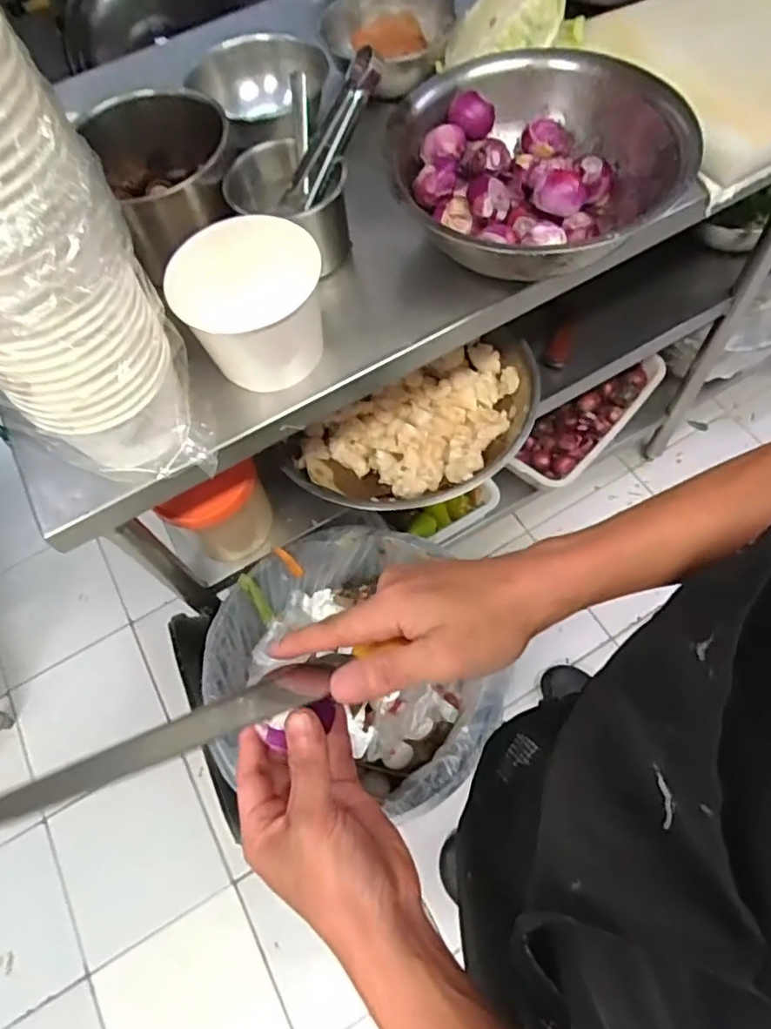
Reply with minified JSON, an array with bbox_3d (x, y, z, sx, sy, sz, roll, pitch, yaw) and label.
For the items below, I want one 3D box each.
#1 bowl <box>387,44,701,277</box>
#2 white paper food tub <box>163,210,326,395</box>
[{"bbox_3d":[0.147,-0.338,0.627,0.283,0.082,0.285,37,73,20],"label":"bowl"},{"bbox_3d":[-0.124,-0.194,0.583,0.127,0.107,0.120,6,65,8],"label":"white paper food tub"}]

